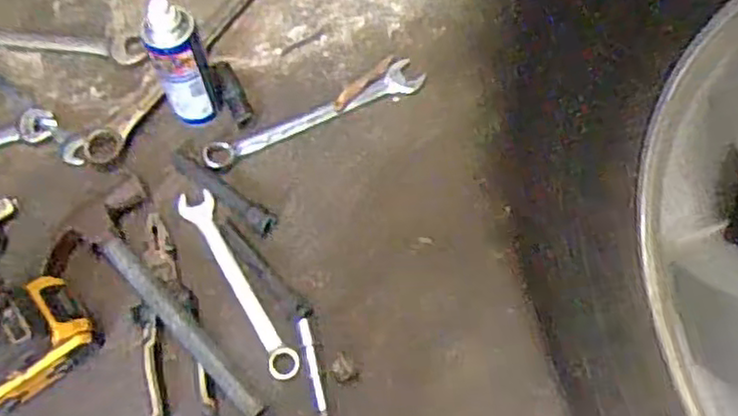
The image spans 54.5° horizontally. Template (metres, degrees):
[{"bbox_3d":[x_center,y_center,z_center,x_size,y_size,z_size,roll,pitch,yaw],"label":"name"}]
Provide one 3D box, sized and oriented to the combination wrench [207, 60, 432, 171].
[{"bbox_3d":[-0.056,-0.099,0.772,0.251,0.008,0.040,-26,67,-12],"label":"combination wrench"}]

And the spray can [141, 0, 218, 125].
[{"bbox_3d":[-0.183,-0.134,0.705,0.047,0.159,0.041,-22,66,-10],"label":"spray can"}]

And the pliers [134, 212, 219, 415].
[{"bbox_3d":[-0.188,0.095,0.664,0.057,0.017,0.203,-15,65,-7],"label":"pliers"}]

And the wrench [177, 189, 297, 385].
[{"bbox_3d":[-0.128,0.070,0.692,0.032,0.009,0.216,-28,67,-13],"label":"wrench"}]

